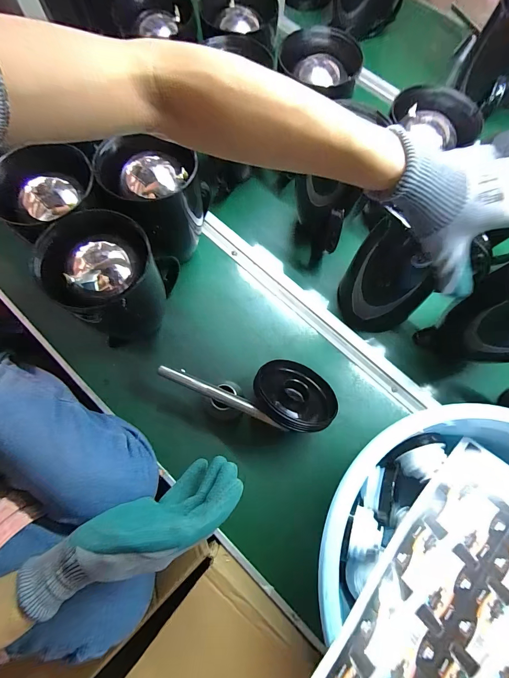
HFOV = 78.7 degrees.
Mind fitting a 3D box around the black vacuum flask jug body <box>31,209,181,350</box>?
[{"bbox_3d":[-0.189,-0.066,0.444,0.137,0.182,0.127,0,74,-1],"label":"black vacuum flask jug body"}]

